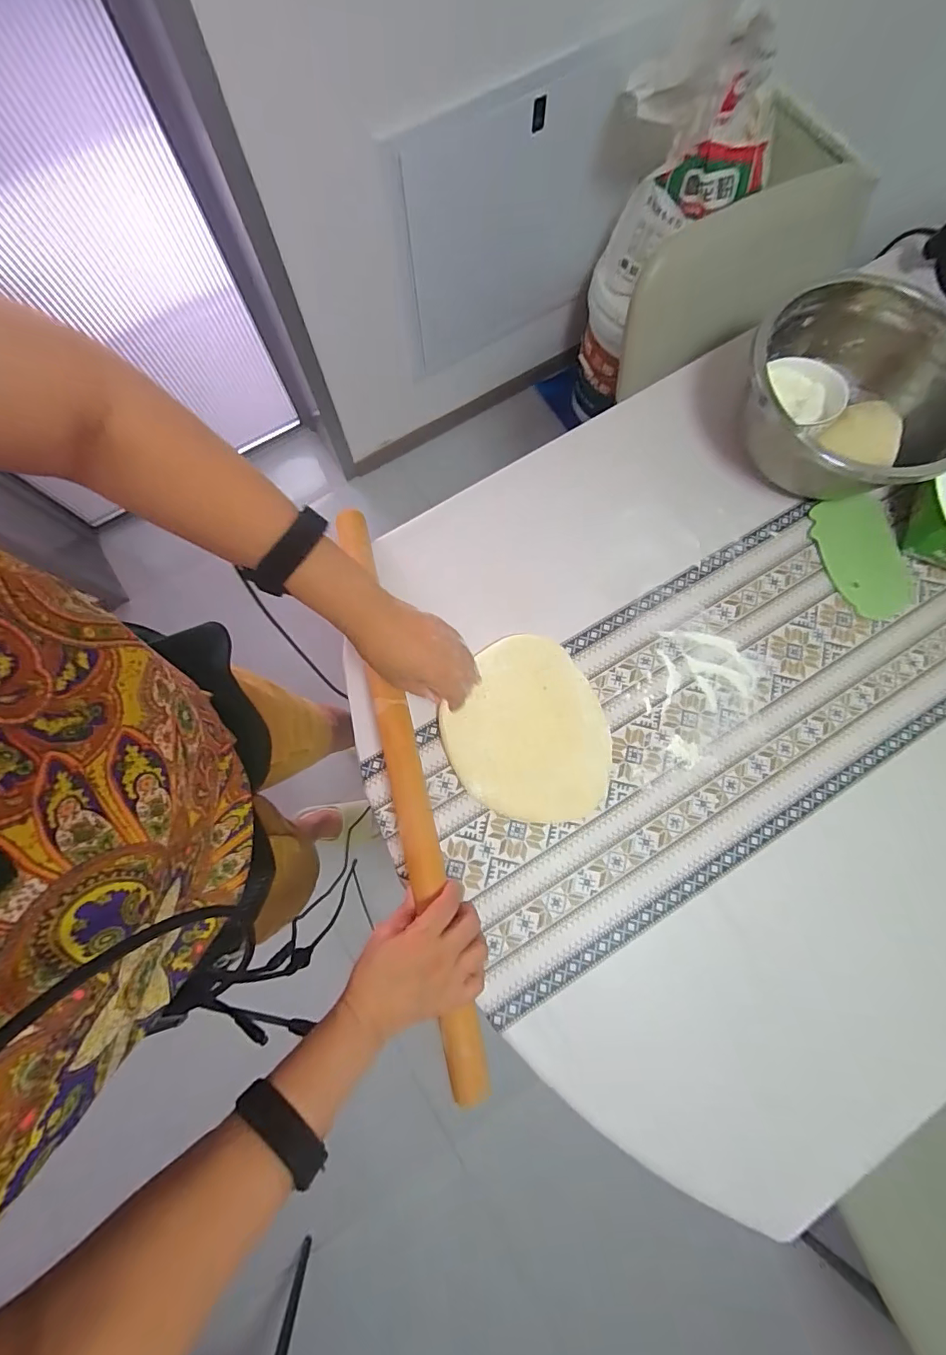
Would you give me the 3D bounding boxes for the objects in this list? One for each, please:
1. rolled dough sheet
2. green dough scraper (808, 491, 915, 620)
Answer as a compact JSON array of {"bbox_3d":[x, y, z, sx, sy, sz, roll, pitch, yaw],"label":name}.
[{"bbox_3d":[0.055,0.059,0.512,0.166,0.016,0.198,-19,79,-5],"label":"rolled dough sheet"},{"bbox_3d":[0.471,-0.145,0.569,0.092,0.007,0.152,-17,81,-2],"label":"green dough scraper"}]

